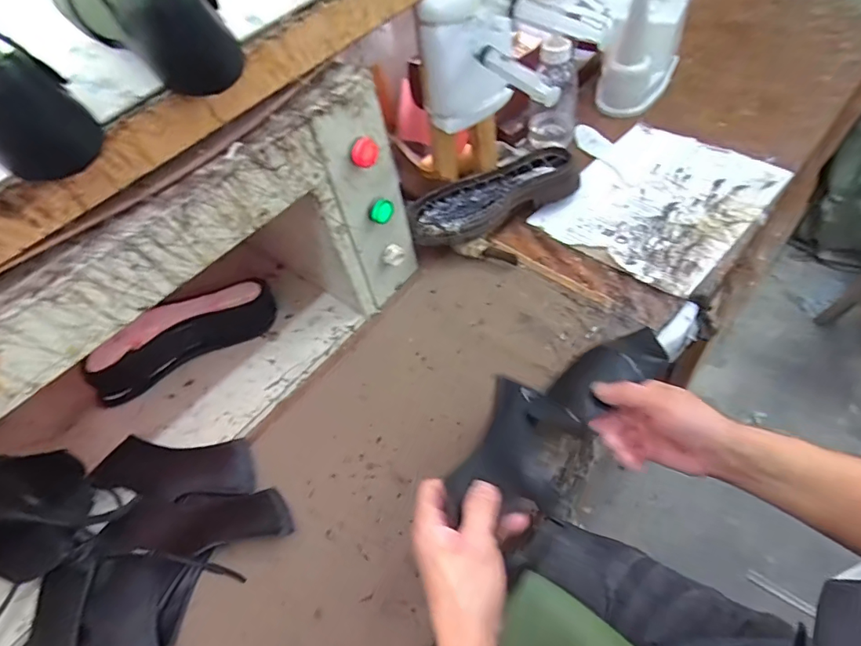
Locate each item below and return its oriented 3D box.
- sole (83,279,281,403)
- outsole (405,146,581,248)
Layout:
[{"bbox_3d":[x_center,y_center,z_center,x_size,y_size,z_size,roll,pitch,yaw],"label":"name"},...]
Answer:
[{"bbox_3d":[-0.318,0.012,0.631,0.238,0.051,0.079,-27,55,-11],"label":"sole"},{"bbox_3d":[0.086,-0.178,0.688,0.260,0.035,0.105,-30,54,-13],"label":"outsole"}]

